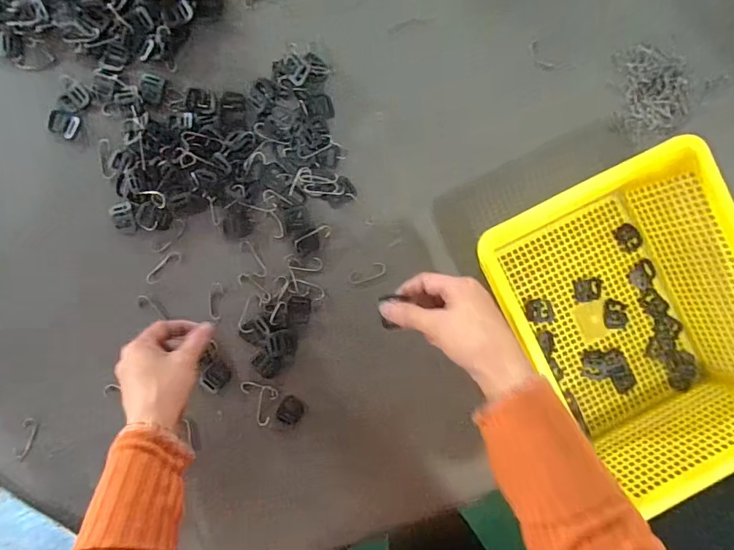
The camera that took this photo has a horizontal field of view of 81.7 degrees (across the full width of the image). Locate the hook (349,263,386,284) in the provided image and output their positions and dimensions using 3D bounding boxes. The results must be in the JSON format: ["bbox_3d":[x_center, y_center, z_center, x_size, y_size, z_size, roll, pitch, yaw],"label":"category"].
[{"bbox_3d":[0.001,-0.001,0.466,0.043,0.004,0.017,-19,90,-3],"label":"hook"}]

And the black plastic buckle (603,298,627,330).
[{"bbox_3d":[0.286,0.045,0.488,0.028,0.004,0.033,4,89,-3],"label":"black plastic buckle"}]

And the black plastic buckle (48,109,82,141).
[{"bbox_3d":[-0.324,-0.162,0.453,0.029,0.005,0.026,27,88,-2],"label":"black plastic buckle"}]

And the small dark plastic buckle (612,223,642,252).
[{"bbox_3d":[0.303,-0.043,0.491,0.026,0.004,0.032,-34,91,-3],"label":"small dark plastic buckle"}]

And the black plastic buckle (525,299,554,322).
[{"bbox_3d":[0.195,0.041,0.479,0.031,0.004,0.025,-1,89,-3],"label":"black plastic buckle"}]

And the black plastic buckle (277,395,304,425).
[{"bbox_3d":[-0.083,0.148,0.461,0.025,0.004,0.030,30,88,-2],"label":"black plastic buckle"}]

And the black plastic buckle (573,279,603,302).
[{"bbox_3d":[0.254,0.017,0.484,0.033,0.004,0.025,-7,90,-3],"label":"black plastic buckle"}]

